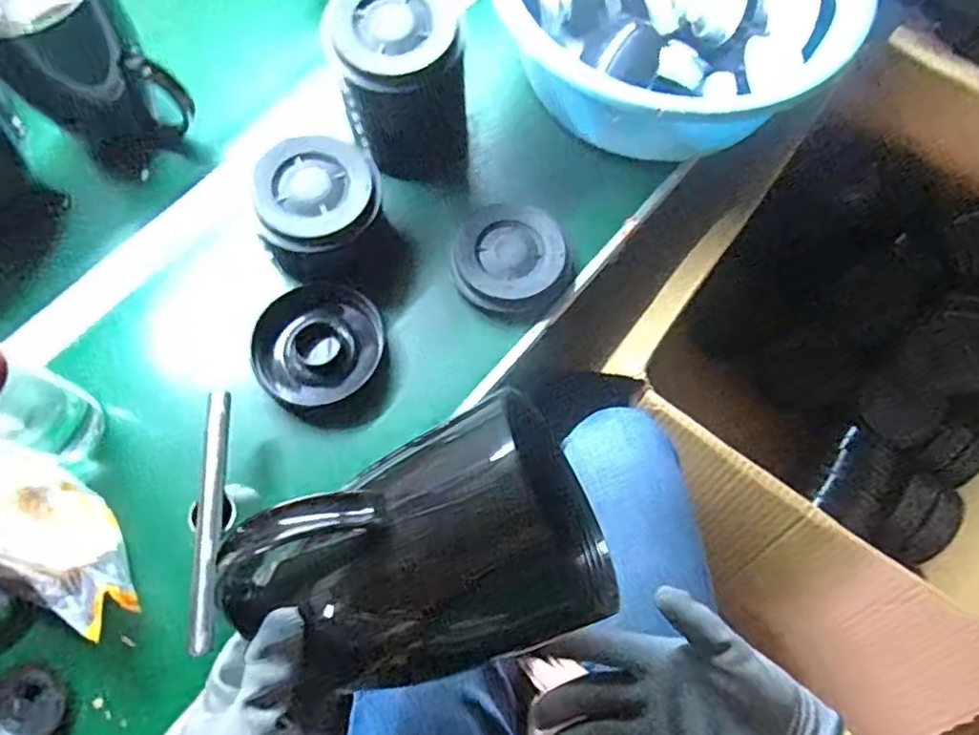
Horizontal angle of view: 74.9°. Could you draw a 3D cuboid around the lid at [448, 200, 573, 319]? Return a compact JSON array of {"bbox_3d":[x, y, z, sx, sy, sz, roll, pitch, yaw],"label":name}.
[{"bbox_3d":[0.020,-0.108,0.647,0.116,0.033,0.115,0,70,-1],"label":"lid"}]

